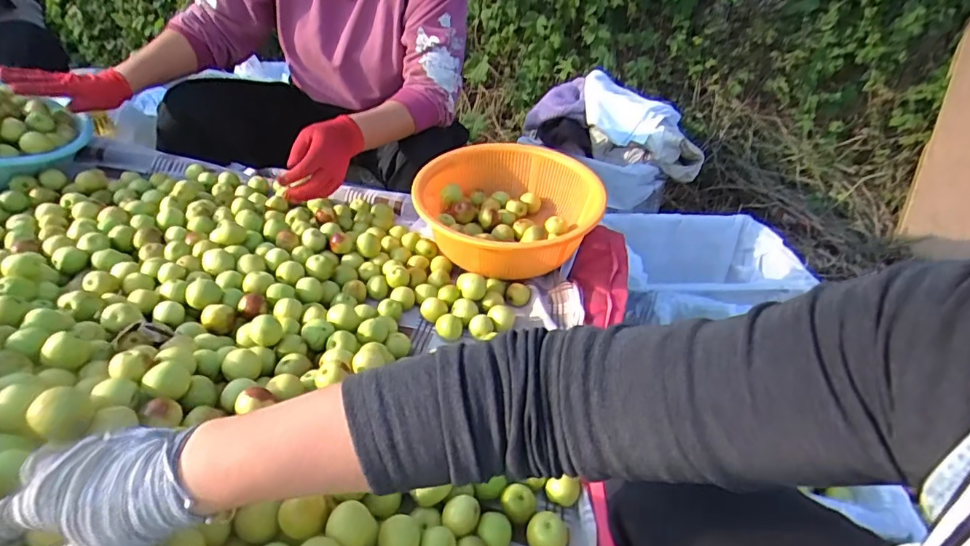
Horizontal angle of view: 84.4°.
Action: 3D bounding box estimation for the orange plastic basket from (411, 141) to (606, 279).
[{"bbox_3d":[0.030,-0.081,0.771,0.250,0.120,0.245,0,36,-10],"label":"orange plastic basket"}]

